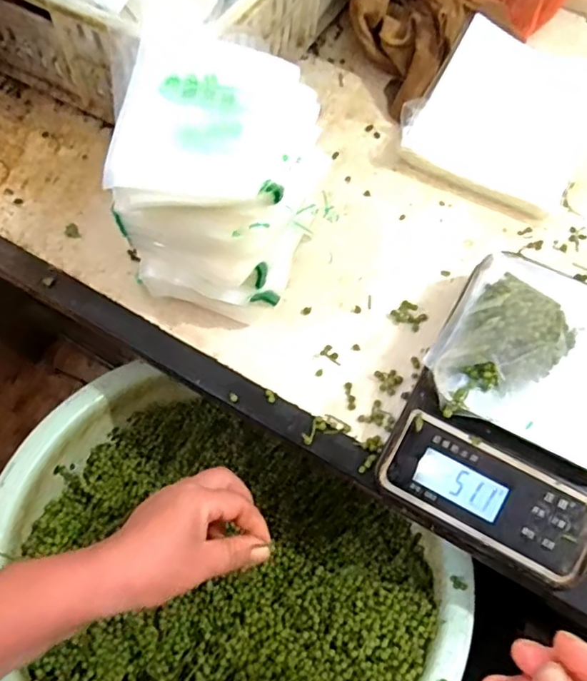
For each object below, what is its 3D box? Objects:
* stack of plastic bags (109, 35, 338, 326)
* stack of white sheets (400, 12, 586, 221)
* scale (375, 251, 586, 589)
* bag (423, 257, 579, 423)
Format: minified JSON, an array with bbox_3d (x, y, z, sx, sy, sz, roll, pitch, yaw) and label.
[{"bbox_3d":[-0.058,-0.117,0.445,0.134,0.144,0.153,18,63,6],"label":"stack of plastic bags"},{"bbox_3d":[0.214,-0.230,0.577,0.161,0.037,0.222,27,64,11],"label":"stack of white sheets"},{"bbox_3d":[0.172,0.042,0.421,0.153,0.057,0.217,28,64,11],"label":"scale"},{"bbox_3d":[0.145,-0.001,0.398,0.080,0.030,0.123,34,66,14],"label":"bag"}]

